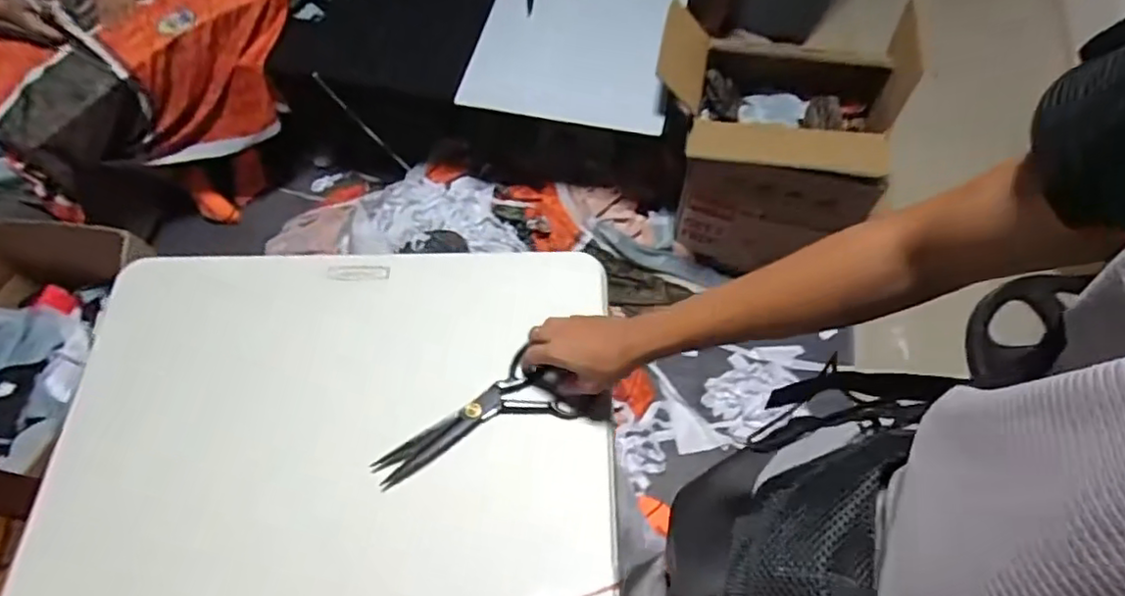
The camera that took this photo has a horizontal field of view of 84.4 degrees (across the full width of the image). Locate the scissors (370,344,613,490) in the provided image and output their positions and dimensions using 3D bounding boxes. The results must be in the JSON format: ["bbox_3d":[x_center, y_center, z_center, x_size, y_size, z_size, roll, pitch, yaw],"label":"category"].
[{"bbox_3d":[-0.079,0.124,0.665,0.251,0.024,0.091,-19,64,-7],"label":"scissors"}]

